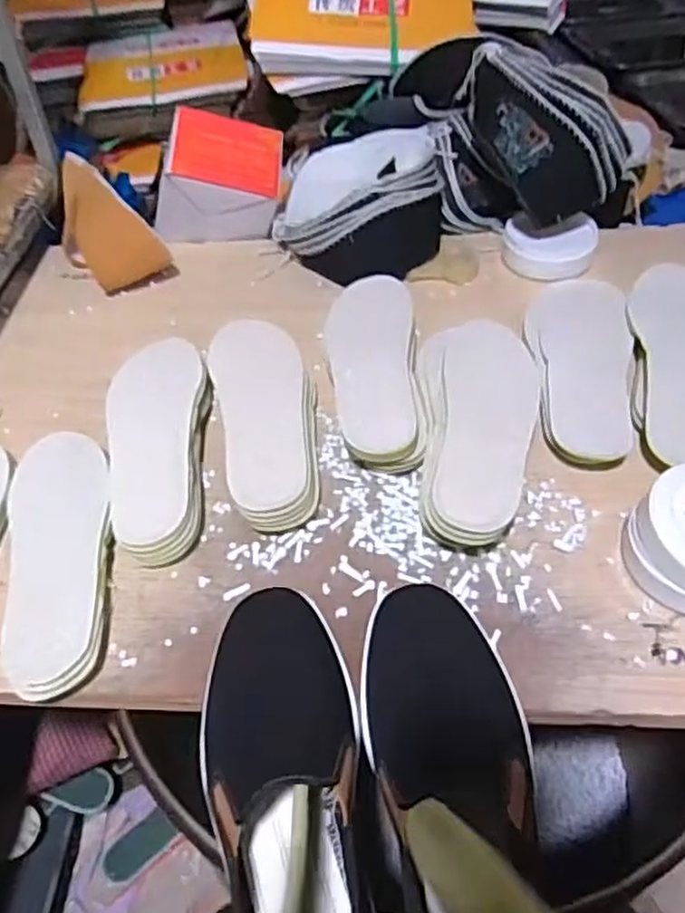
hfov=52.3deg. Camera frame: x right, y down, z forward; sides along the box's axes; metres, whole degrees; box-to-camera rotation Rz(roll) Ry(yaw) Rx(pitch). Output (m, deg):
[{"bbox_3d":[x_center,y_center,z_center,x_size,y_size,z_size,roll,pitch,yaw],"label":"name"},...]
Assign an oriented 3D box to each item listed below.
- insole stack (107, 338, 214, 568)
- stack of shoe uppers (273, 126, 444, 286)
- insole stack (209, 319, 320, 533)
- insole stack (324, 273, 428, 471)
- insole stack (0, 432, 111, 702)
[{"bbox_3d":[-0.161,-0.017,0.616,0.084,0.045,0.239,-7,46,-3],"label":"insole stack"},{"bbox_3d":[0.020,-0.317,0.843,0.196,0.101,0.278,3,46,7],"label":"stack of shoe uppers"},{"bbox_3d":[-0.065,-0.037,0.630,0.086,0.041,0.237,-11,46,-7],"label":"insole stack"},{"bbox_3d":[0.029,-0.084,0.658,0.084,0.040,0.239,-3,46,1],"label":"insole stack"},{"bbox_3d":[-0.223,0.068,0.550,0.082,0.027,0.238,-13,46,-8],"label":"insole stack"}]

